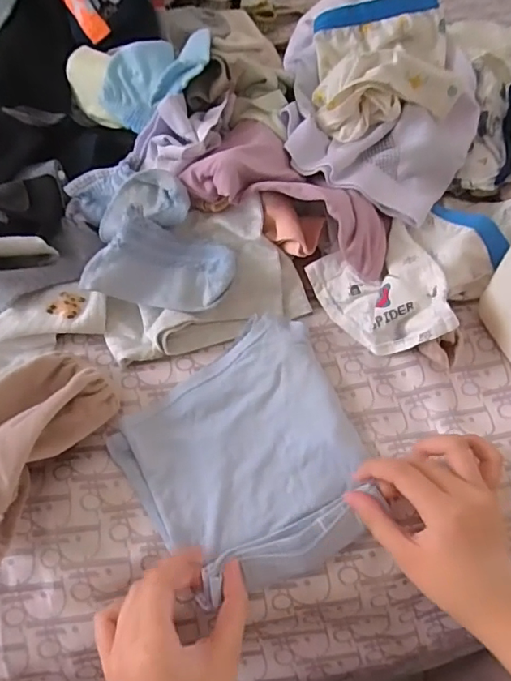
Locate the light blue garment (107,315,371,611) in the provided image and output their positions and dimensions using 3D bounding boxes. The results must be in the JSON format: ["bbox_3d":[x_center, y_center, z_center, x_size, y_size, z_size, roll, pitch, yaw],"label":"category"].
[{"bbox_3d":[0.000,0.091,0.409,0.182,0.030,0.179,-33,62,-16],"label":"light blue garment"}]

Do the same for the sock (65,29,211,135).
[{"bbox_3d":[-0.118,-0.268,0.518,0.174,0.069,0.070,7,57,31],"label":"sock"}]

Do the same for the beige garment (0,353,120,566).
[{"bbox_3d":[-0.183,0.082,0.391,0.077,0.065,0.165,22,62,17],"label":"beige garment"}]

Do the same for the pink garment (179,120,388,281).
[{"bbox_3d":[0.038,-0.139,0.464,0.196,0.062,0.103,27,65,17],"label":"pink garment"}]

